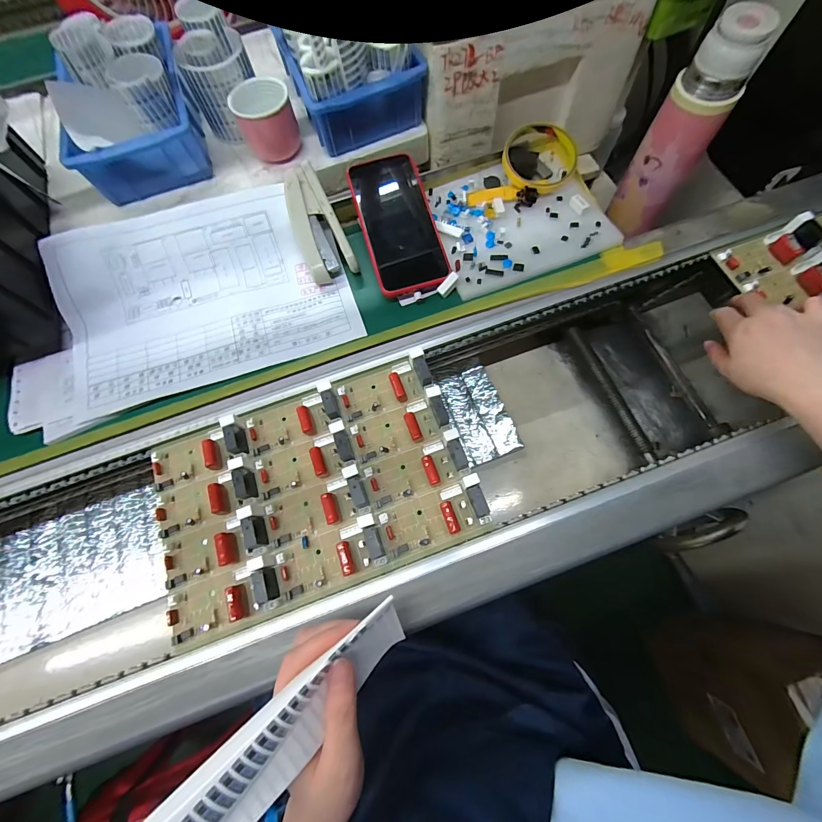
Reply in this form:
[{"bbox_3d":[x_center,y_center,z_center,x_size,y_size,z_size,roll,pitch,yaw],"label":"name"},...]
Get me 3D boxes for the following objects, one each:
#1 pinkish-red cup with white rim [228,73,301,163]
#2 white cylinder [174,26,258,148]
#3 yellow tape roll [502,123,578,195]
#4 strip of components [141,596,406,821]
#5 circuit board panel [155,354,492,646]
[{"bbox_3d":[-0.158,-0.321,0.396,0.060,0.055,0.061,-1,70,3],"label":"pinkish-red cup with white rim"},{"bbox_3d":[-0.213,-0.362,0.401,0.071,0.076,0.067,0,73,0],"label":"white cylinder"},{"bbox_3d":[0.146,-0.289,0.411,0.082,0.024,0.082,0,76,1],"label":"yellow tape roll"},{"bbox_3d":[-0.102,0.204,0.181,0.254,0.034,0.041,-35,77,-27],"label":"strip of components"},{"bbox_3d":[-0.090,0.068,0.321,0.279,0.024,0.172,-21,70,-5],"label":"circuit board panel"}]

